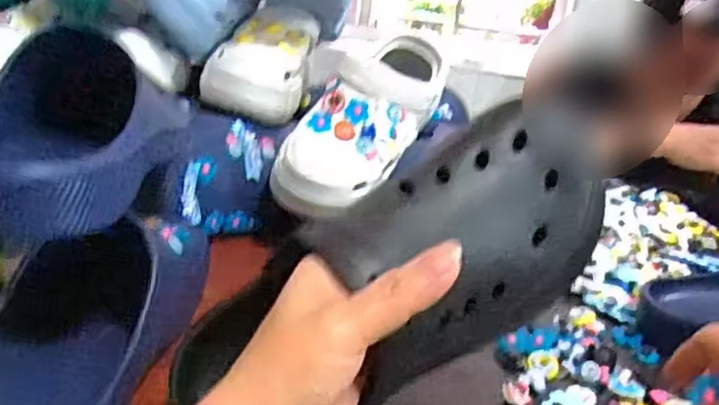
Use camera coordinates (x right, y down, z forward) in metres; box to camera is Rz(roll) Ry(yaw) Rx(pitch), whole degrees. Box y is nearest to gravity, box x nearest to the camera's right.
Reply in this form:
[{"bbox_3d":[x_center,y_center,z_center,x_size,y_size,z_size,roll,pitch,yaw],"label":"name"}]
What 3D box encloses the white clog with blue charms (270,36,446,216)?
[{"bbox_3d":[0.014,-0.095,0.669,0.091,0.091,0.257,21,59,33],"label":"white clog with blue charms"}]

